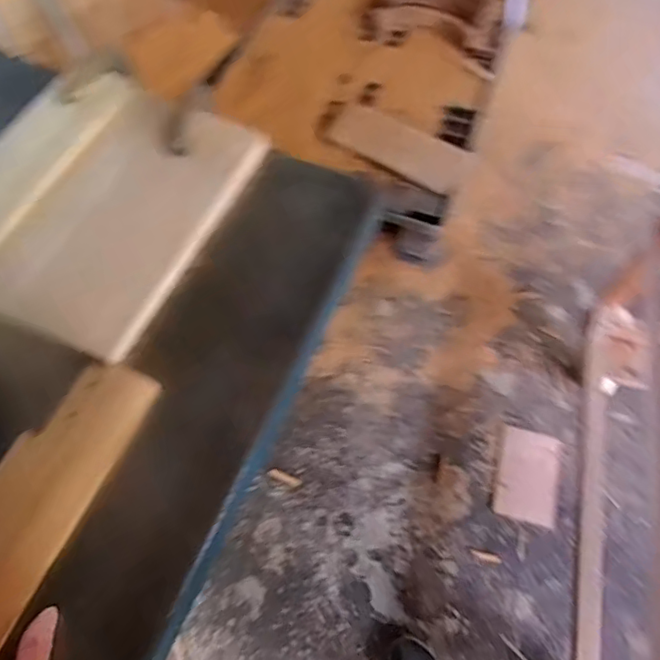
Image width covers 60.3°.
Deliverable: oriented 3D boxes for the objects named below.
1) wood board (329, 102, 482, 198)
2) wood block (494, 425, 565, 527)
[{"bbox_3d":[0.225,-0.541,1.708,0.437,0.029,0.142,20,101,-13],"label":"wood board"},{"bbox_3d":[0.484,0.351,1.383,0.136,0.024,0.218,15,64,5],"label":"wood block"}]

